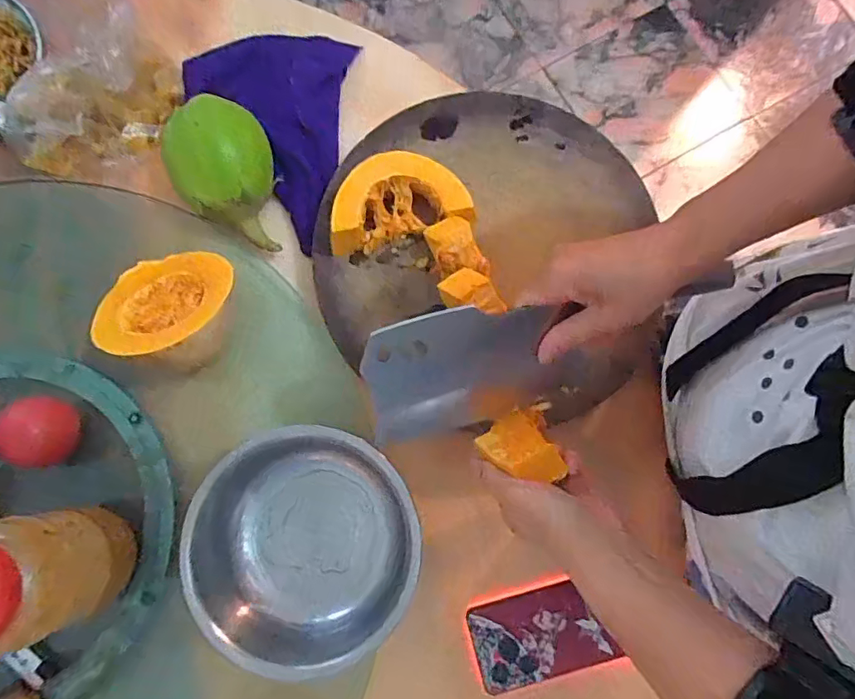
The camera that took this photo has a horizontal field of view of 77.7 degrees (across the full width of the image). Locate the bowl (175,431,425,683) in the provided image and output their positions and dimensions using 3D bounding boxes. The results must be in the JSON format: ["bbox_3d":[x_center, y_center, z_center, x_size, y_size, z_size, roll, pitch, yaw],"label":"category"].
[{"bbox_3d":[-0.109,0.171,0.483,0.191,0.092,0.195,0,80,0],"label":"bowl"}]

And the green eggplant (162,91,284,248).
[{"bbox_3d":[-0.205,-0.182,0.546,0.091,0.102,0.129,3,80,0],"label":"green eggplant"}]

